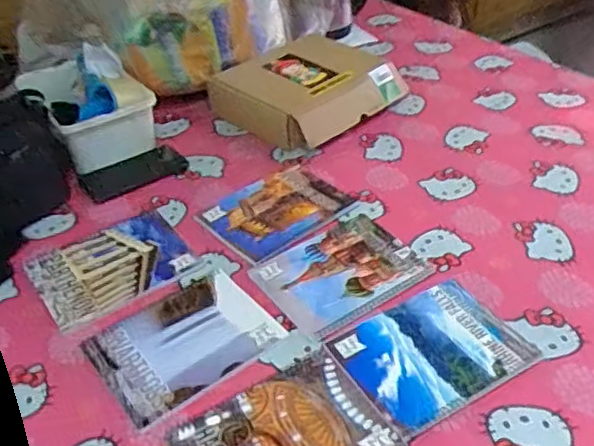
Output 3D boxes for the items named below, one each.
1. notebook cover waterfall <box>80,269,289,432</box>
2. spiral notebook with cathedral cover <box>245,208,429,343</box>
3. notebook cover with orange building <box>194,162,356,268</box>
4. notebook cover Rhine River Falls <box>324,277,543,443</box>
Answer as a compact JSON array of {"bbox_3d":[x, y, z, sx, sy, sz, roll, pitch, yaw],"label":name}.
[{"bbox_3d":[-0.131,0.138,0.731,0.194,0.007,0.148,-29,47,-28],"label":"notebook cover waterfall"},{"bbox_3d":[0.058,0.061,0.815,0.194,0.009,0.154,-27,46,-26],"label":"spiral notebook with cathedral cover"},{"bbox_3d":[-0.029,-0.020,0.917,0.197,0.011,0.145,-31,48,-29],"label":"notebook cover with orange building"},{"bbox_3d":[0.154,0.145,0.708,0.196,0.008,0.148,-22,44,-22],"label":"notebook cover Rhine River Falls"}]

